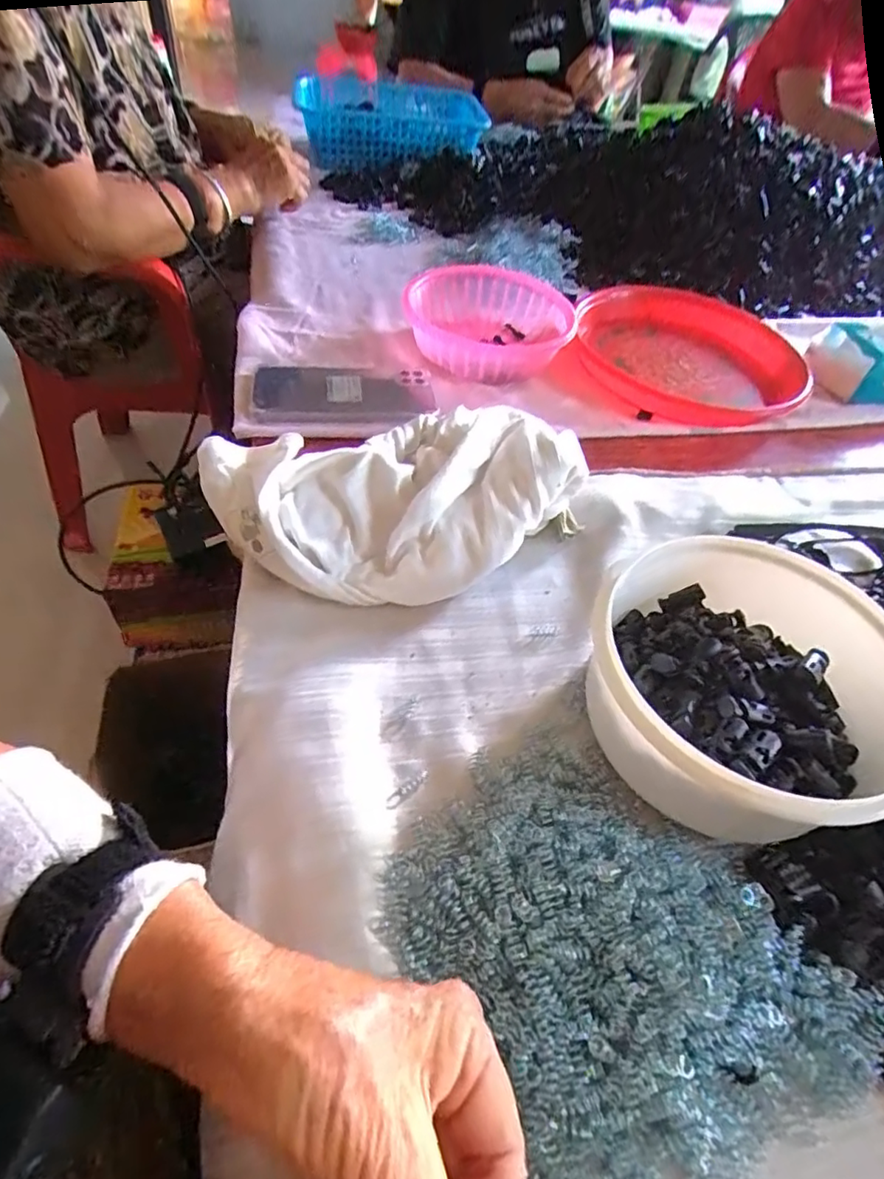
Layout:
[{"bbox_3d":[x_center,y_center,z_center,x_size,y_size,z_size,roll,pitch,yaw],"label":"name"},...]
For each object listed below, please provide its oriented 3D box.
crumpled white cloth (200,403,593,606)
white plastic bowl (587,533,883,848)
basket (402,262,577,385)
[{"bbox_3d":[-0.027,-0.068,0.413,0.251,0.062,0.153,-16,53,-19],"label":"crumpled white cloth"},{"bbox_3d":[0.157,0.053,0.316,0.152,0.084,0.144,4,50,-5],"label":"white plastic bowl"},{"bbox_3d":[0.049,-0.278,0.612,0.175,0.054,0.177,3,49,-3],"label":"basket"}]

